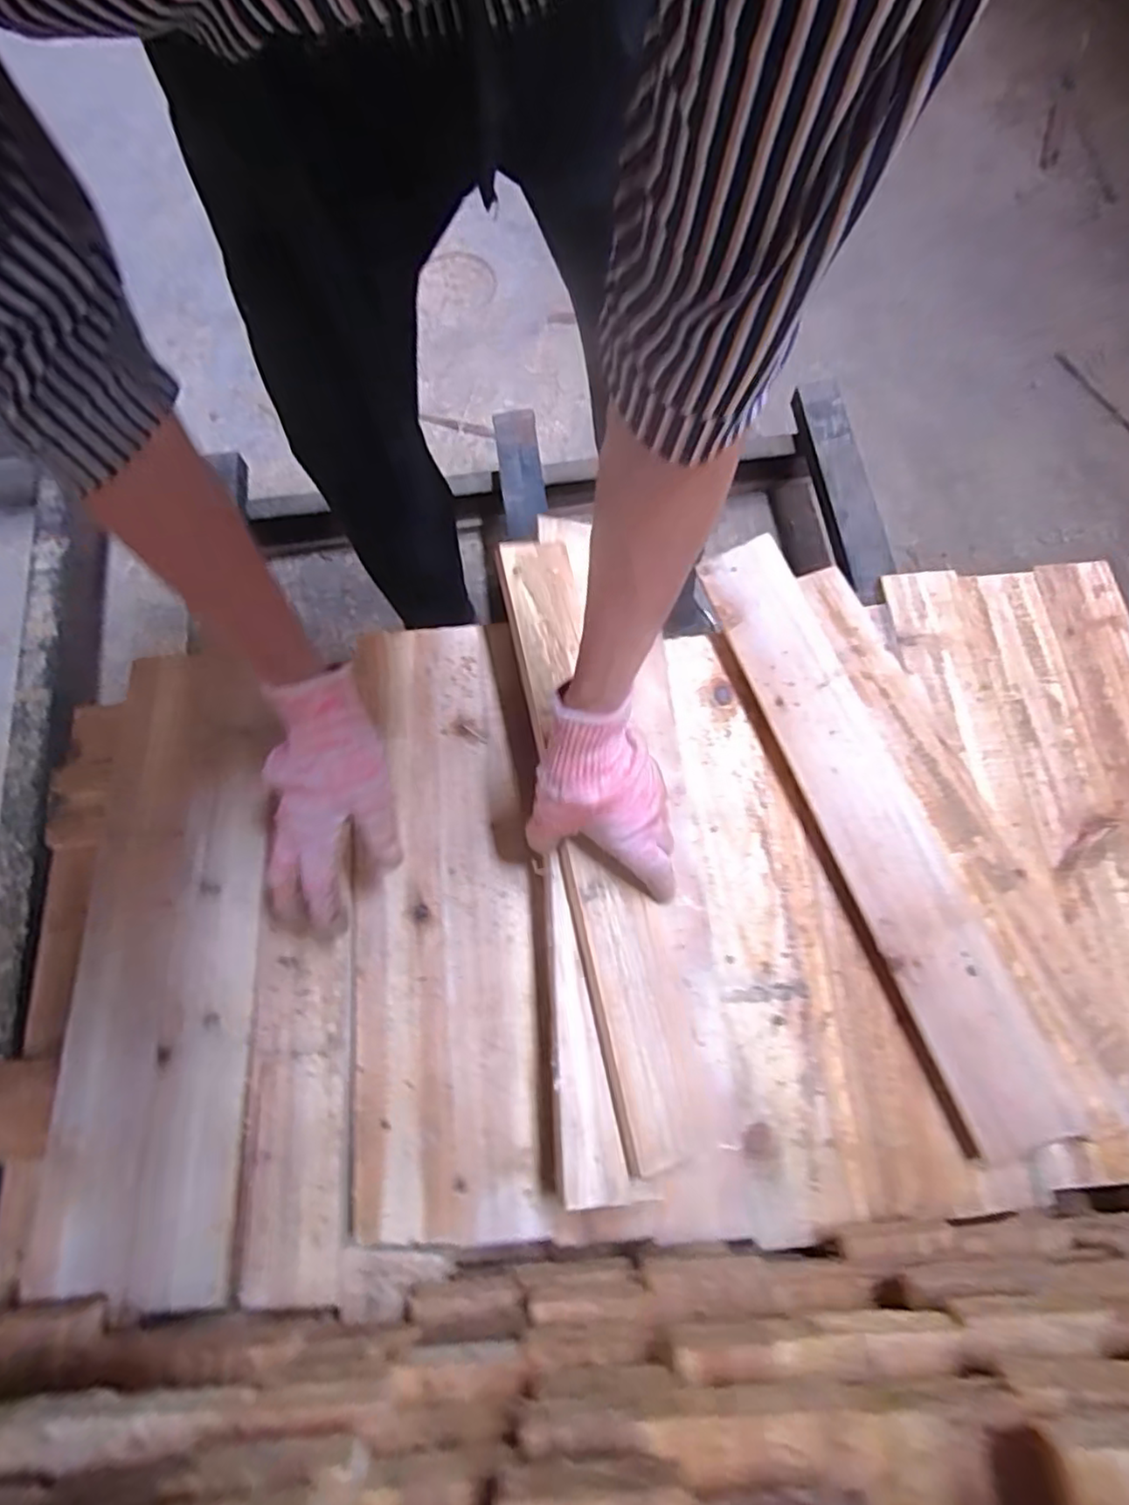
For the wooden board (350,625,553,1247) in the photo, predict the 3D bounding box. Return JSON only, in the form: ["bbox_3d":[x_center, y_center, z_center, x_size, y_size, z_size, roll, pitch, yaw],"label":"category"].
[{"bbox_3d":[-0.102,0.117,0.526,0.143,0.009,0.482,-6,73,0],"label":"wooden board"}]

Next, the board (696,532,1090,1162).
[{"bbox_3d":[0.238,0.048,0.515,0.078,0.025,0.500,-25,73,12],"label":"board"}]

